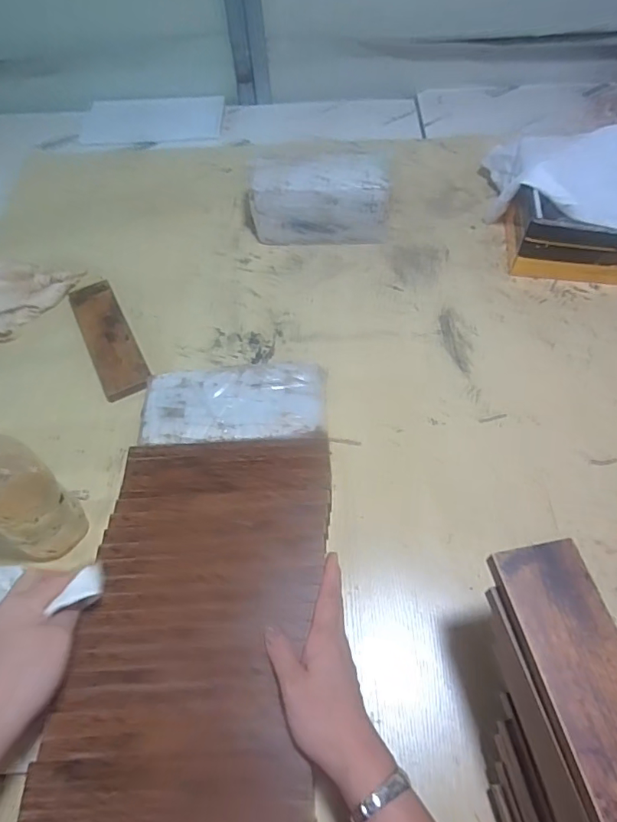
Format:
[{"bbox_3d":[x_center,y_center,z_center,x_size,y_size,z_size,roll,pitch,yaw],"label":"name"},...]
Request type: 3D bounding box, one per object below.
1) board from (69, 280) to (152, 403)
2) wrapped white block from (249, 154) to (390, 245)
[{"bbox_3d":[-0.276,-0.101,0.679,0.061,0.010,0.213,-25,60,-13],"label":"board"},{"bbox_3d":[0.014,-0.329,0.766,0.214,0.102,0.091,1,58,3],"label":"wrapped white block"}]

